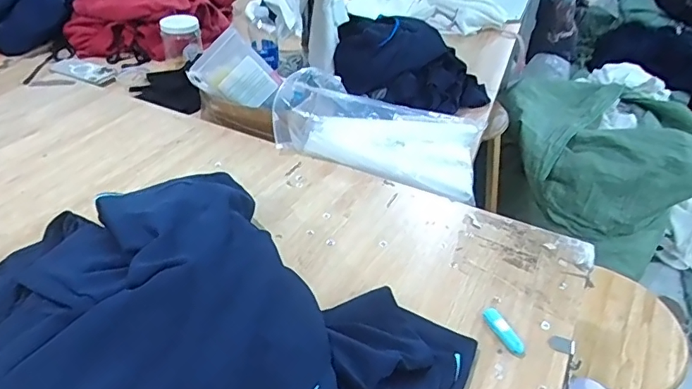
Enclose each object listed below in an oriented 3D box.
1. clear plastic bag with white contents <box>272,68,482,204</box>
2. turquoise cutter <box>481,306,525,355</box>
[{"bbox_3d":[0.065,-0.137,0.970,0.381,0.090,0.209,12,39,10],"label":"clear plastic bag with white contents"},{"bbox_3d":[0.196,0.168,0.637,0.020,0.013,0.072,-12,41,-19],"label":"turquoise cutter"}]

